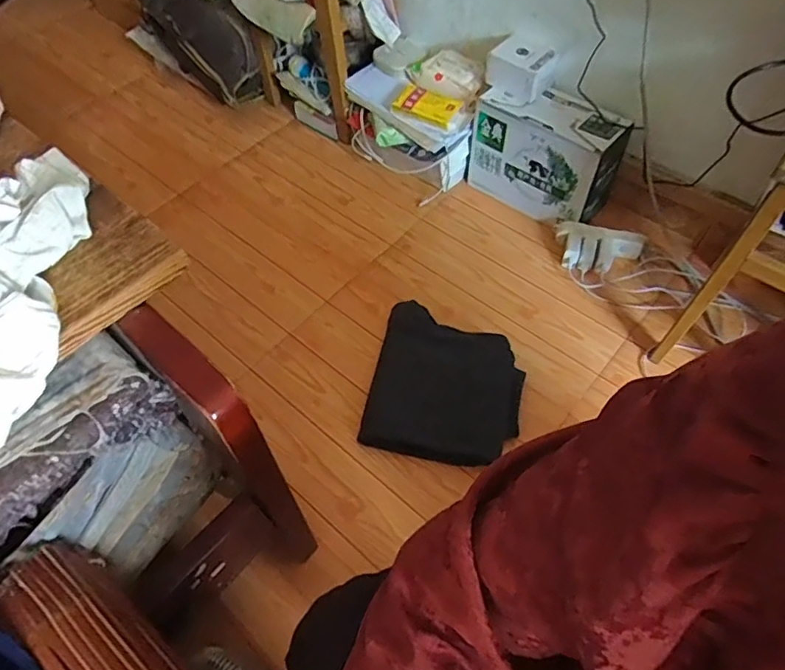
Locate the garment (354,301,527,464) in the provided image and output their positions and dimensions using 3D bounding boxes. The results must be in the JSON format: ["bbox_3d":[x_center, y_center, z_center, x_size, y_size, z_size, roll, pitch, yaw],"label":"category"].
[{"bbox_3d":[0.098,0.081,0.966,0.255,0.043,0.281,9,58,10],"label":"garment"}]

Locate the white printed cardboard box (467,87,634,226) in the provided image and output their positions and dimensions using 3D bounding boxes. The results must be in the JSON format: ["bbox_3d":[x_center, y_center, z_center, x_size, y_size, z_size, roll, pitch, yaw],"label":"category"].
[{"bbox_3d":[0.323,-0.373,1.160,0.296,0.222,0.138,34,65,23],"label":"white printed cardboard box"}]

